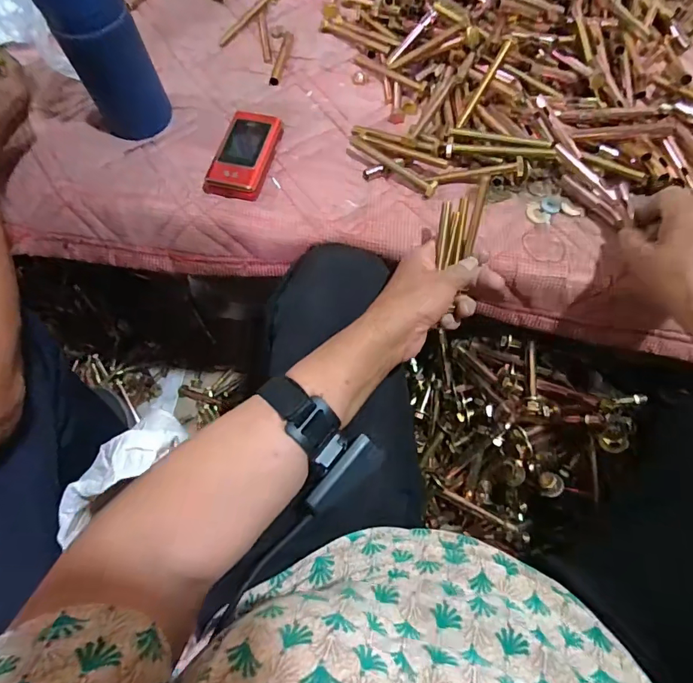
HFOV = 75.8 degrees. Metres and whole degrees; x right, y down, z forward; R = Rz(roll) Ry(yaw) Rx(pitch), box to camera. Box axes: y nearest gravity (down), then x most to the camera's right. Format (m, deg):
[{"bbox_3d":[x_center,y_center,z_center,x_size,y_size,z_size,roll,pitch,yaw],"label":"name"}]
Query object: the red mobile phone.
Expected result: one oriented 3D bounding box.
[{"bbox_3d":[-0.110,-0.203,0.484,0.060,0.020,0.106,9,69,6],"label":"red mobile phone"}]

